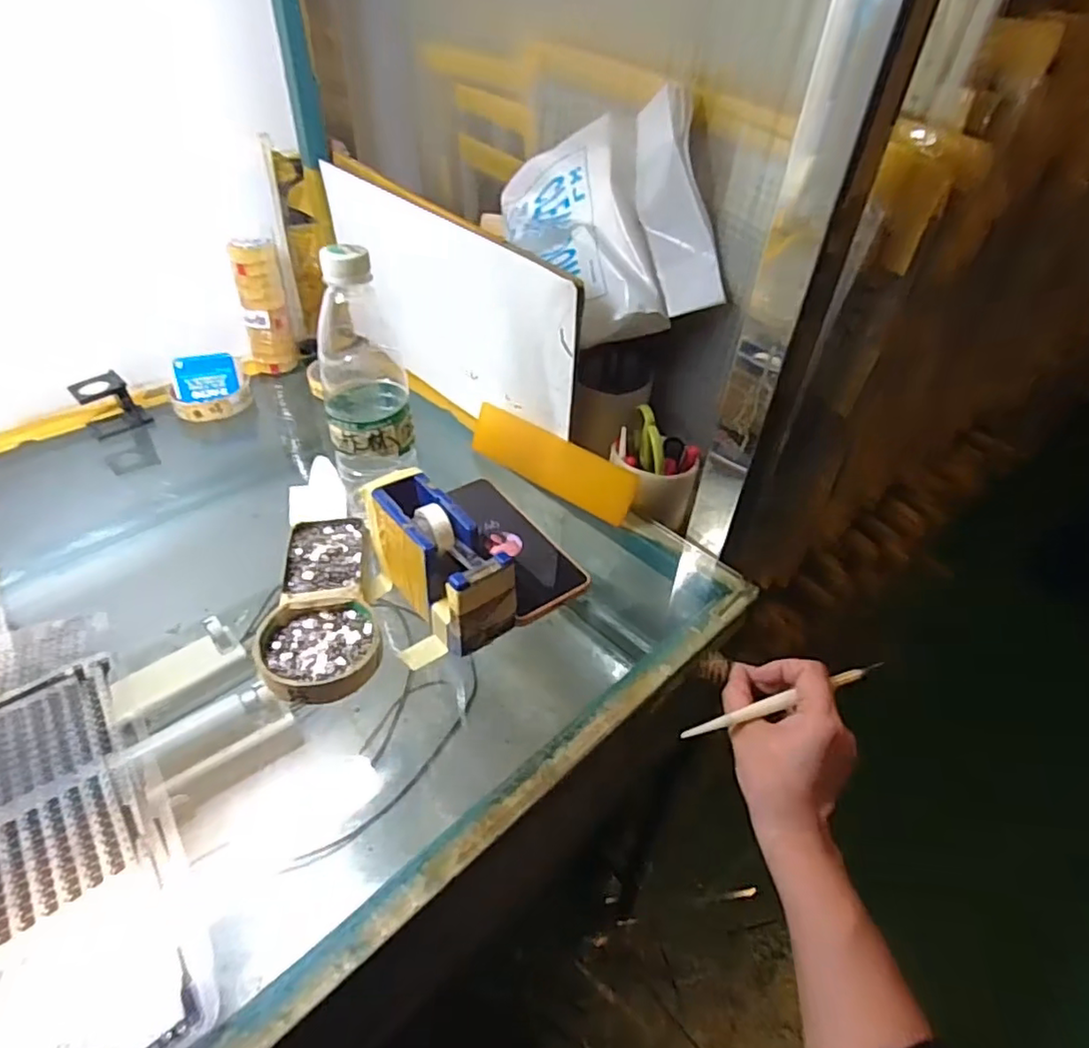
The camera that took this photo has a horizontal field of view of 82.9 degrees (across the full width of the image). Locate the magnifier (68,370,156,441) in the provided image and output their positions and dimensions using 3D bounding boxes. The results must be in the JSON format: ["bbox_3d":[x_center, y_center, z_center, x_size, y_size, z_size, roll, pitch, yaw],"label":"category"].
[{"bbox_3d":[-0.449,-0.123,0.637,0.056,0.057,0.033,-30,50,-29],"label":"magnifier"}]

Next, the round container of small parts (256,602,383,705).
[{"bbox_3d":[-0.154,0.086,0.427,0.079,0.020,0.072,0,43,0],"label":"round container of small parts"}]

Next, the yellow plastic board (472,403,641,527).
[{"bbox_3d":[0.007,-0.057,0.585,0.177,0.053,0.012,29,18,25],"label":"yellow plastic board"}]

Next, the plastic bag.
[{"bbox_3d":[0.042,-0.274,0.542,0.099,0.147,0.249,-21,46,-25],"label":"plastic bag"}]

